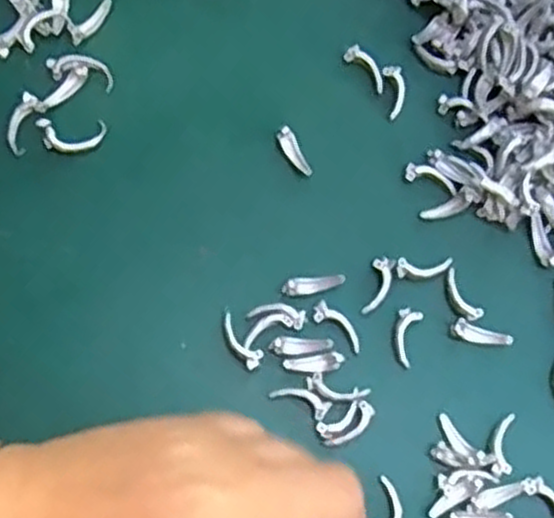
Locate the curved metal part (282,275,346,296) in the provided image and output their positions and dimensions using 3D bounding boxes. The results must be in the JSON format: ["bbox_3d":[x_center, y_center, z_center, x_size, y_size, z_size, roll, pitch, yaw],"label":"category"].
[{"bbox_3d":[0.013,0.009,0.276,0.022,0.004,0.005,-8,76,-4],"label":"curved metal part"}]

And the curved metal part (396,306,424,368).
[{"bbox_3d":[0.045,0.027,0.274,0.008,0.004,0.020,11,88,1],"label":"curved metal part"}]

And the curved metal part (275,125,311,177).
[{"bbox_3d":[0.006,-0.039,0.288,0.006,0.004,0.019,-25,78,-8],"label":"curved metal part"}]

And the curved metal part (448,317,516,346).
[{"bbox_3d":[0.071,0.026,0.274,0.021,0.004,0.006,19,76,3],"label":"curved metal part"}]

